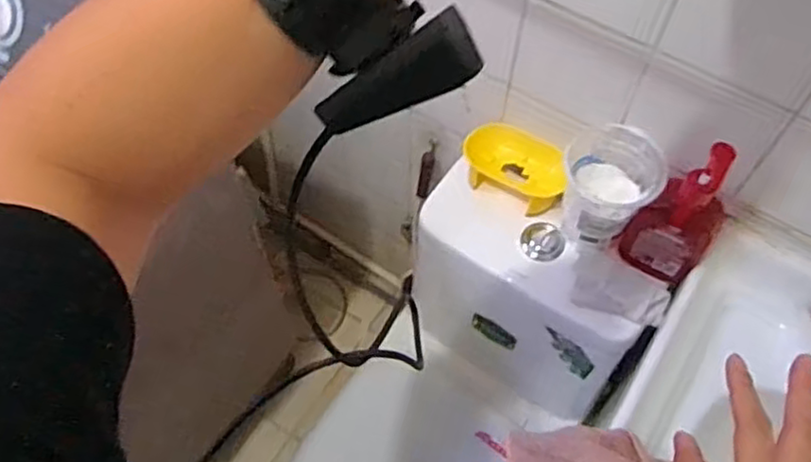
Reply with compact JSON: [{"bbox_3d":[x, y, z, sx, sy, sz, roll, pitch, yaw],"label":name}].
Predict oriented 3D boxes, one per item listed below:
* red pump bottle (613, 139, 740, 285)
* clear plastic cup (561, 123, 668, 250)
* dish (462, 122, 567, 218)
[{"bbox_3d":[0.327,-0.020,0.811,0.098,0.212,0.055,28,65,13],"label":"red pump bottle"},{"bbox_3d":[0.251,-0.053,0.866,0.107,0.132,0.116,0,62,-1],"label":"clear plastic cup"},{"bbox_3d":[0.153,-0.091,0.954,0.146,0.055,0.082,29,65,14],"label":"dish"}]

